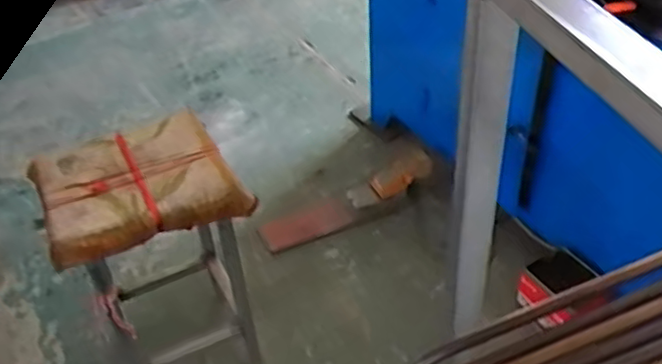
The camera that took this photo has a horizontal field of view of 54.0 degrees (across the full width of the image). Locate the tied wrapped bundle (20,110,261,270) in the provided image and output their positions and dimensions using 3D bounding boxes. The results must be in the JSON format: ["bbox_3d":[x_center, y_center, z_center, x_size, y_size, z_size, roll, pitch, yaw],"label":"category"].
[{"bbox_3d":[-0.398,0.009,1.317,0.362,0.088,0.336,-25,45,-21],"label":"tied wrapped bundle"}]

